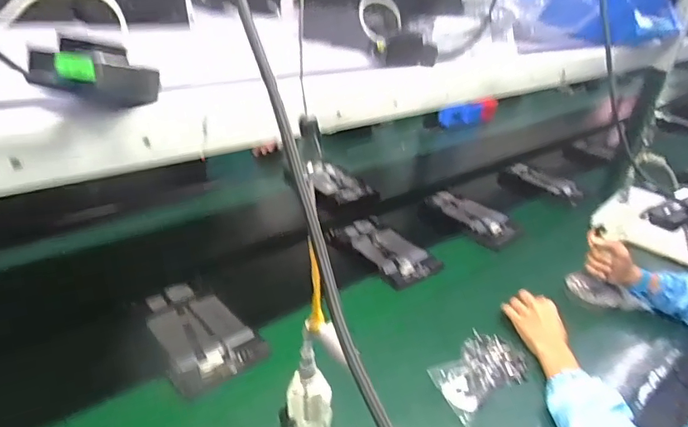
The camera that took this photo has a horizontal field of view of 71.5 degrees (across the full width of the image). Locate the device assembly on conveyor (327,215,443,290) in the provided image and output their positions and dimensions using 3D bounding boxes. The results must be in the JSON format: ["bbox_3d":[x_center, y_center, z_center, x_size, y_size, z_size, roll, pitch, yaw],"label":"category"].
[{"bbox_3d":[0.091,0.079,1.082,0.144,0.026,0.238,-16,36,-36],"label":"device assembly on conveyor"}]

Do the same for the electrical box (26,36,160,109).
[{"bbox_3d":[-0.212,-0.119,0.413,0.095,0.039,0.061,-5,54,-28],"label":"electrical box"}]

